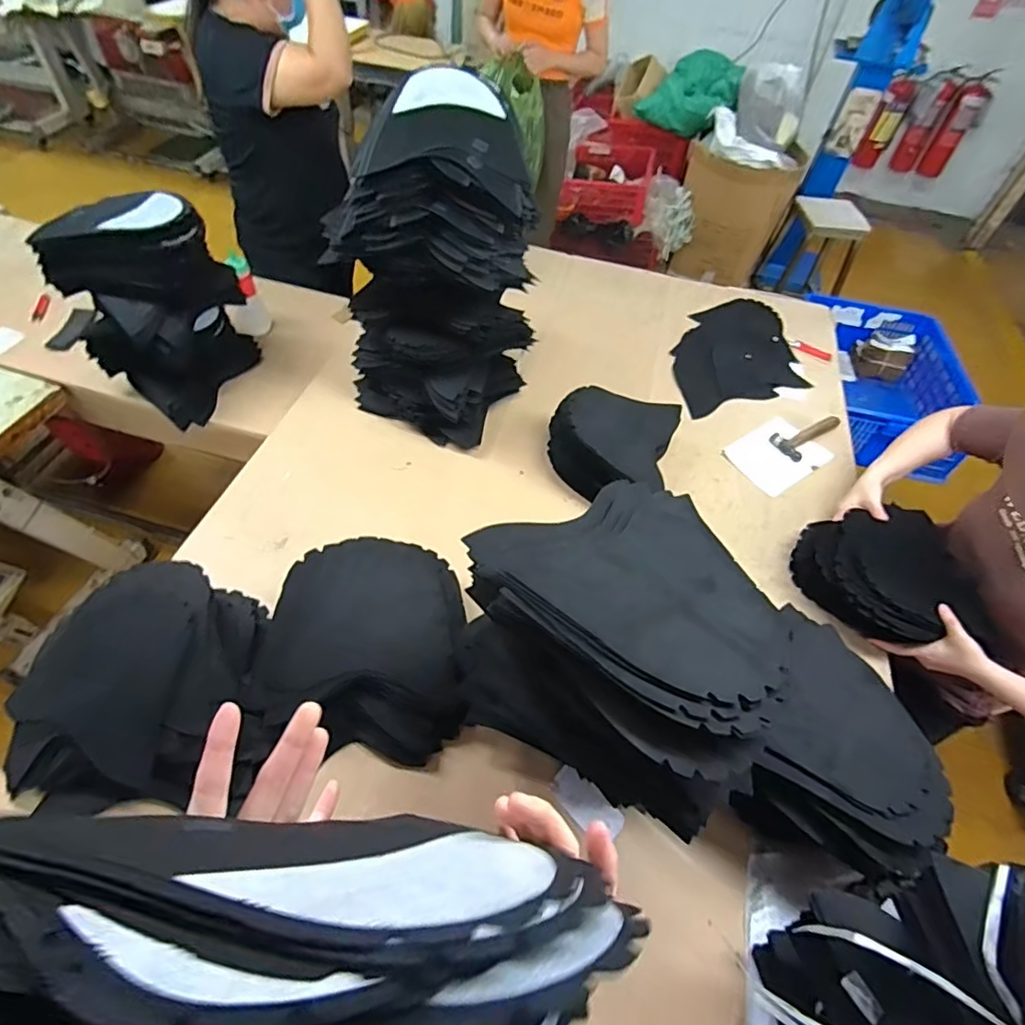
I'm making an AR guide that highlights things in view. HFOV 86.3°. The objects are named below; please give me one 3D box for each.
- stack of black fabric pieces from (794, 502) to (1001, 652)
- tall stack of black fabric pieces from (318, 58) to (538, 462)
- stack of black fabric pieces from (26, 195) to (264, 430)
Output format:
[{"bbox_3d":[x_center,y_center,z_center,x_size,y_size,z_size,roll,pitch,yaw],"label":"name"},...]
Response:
[{"bbox_3d":[0.646,0.111,0.940,0.269,0.109,0.227,-3,53,-8],"label":"stack of black fabric pieces"},{"bbox_3d":[-0.124,-0.416,0.997,0.290,0.518,0.259,26,55,13],"label":"tall stack of black fabric pieces"},{"bbox_3d":[-0.682,-0.401,1.075,0.191,0.349,0.266,23,54,11],"label":"stack of black fabric pieces"}]

